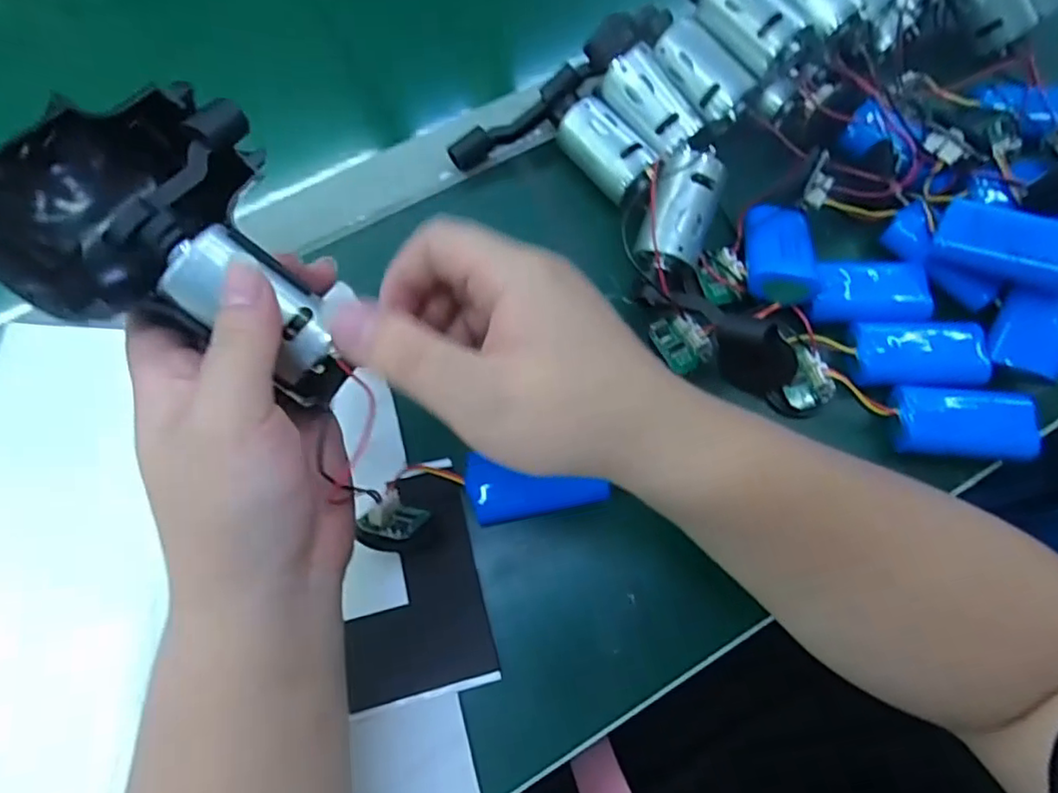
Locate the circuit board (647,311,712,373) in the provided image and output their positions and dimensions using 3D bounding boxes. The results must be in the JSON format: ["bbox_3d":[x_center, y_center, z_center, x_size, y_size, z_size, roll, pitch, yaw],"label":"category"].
[{"bbox_3d":[0.082,-0.030,0.331,0.025,0.007,0.031,-33,83,15],"label":"circuit board"}]

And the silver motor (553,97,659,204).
[{"bbox_3d":[0.045,-0.142,0.360,0.032,0.034,0.060,-34,75,-11],"label":"silver motor"}]

